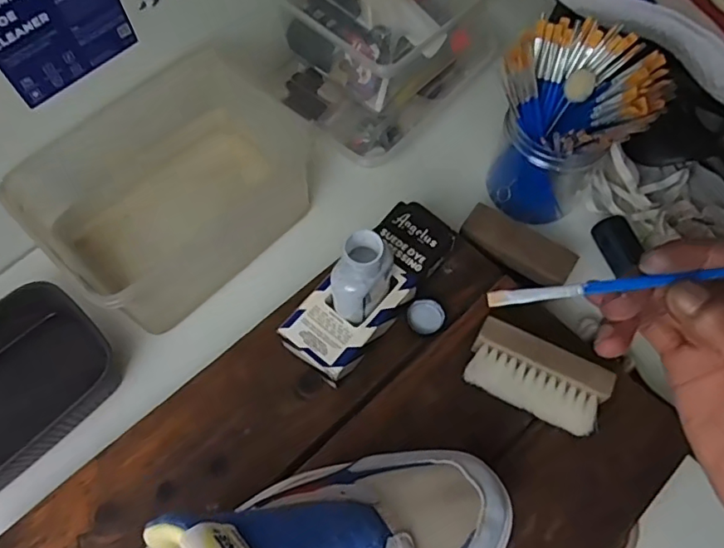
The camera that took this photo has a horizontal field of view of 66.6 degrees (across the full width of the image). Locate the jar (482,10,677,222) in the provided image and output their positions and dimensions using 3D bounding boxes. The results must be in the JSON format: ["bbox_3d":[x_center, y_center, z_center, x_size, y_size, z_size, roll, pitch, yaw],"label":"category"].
[{"bbox_3d":[0.167,-0.122,0.466,0.100,0.143,0.112,-40,71,-17],"label":"jar"}]

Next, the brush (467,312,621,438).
[{"bbox_3d":[0.122,0.073,0.390,0.092,0.035,0.043,26,67,12],"label":"brush"}]

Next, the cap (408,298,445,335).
[{"bbox_3d":[0.049,0.033,0.425,0.025,0.012,0.026,0,64,0],"label":"cap"}]

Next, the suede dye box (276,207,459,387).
[{"bbox_3d":[0.008,0.015,0.417,0.057,0.041,0.146,38,70,16],"label":"suede dye box"}]

